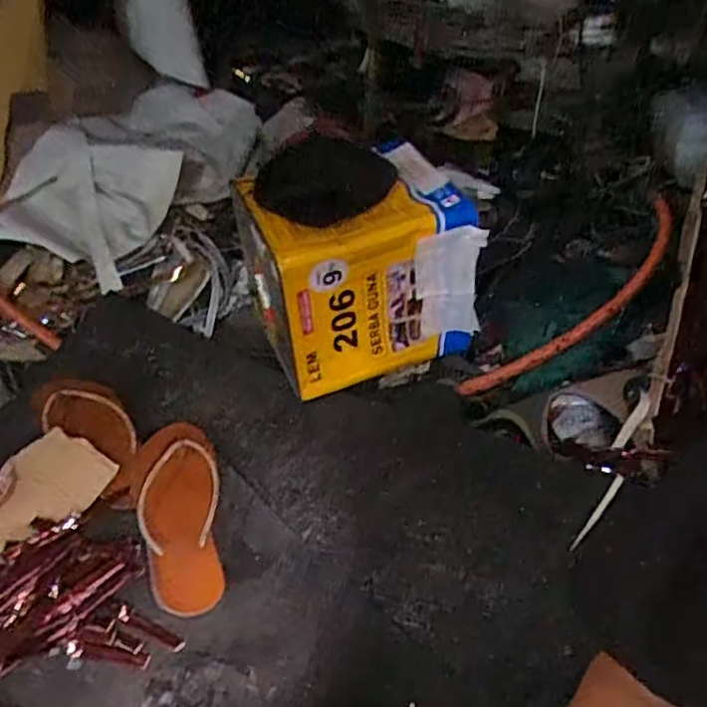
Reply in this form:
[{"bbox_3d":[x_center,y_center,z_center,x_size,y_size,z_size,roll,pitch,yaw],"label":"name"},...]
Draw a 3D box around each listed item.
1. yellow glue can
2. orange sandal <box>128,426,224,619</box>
[{"bbox_3d":[0.008,-0.108,0.902,0.285,0.231,0.187,-14,36,-20],"label":"yellow glue can"},{"bbox_3d":[-0.195,0.174,0.739,0.094,0.036,0.234,-10,53,-9],"label":"orange sandal"}]

